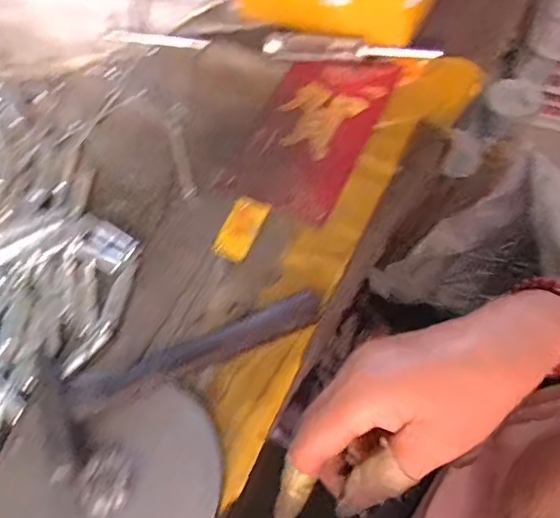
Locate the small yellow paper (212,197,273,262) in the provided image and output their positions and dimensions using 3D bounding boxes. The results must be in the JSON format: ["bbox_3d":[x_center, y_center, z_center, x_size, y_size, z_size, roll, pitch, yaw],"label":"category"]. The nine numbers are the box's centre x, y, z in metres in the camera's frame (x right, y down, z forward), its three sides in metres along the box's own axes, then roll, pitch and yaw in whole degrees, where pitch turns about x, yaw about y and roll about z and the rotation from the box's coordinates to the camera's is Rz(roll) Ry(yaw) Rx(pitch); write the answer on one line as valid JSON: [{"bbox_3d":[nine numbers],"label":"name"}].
[{"bbox_3d":[-0.027,-0.022,0.398,0.025,0.005,0.048,24,67,11],"label":"small yellow paper"}]

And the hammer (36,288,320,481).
[{"bbox_3d":[-0.056,0.058,0.346,0.176,0.023,0.070,-24,67,-11],"label":"hammer"}]

